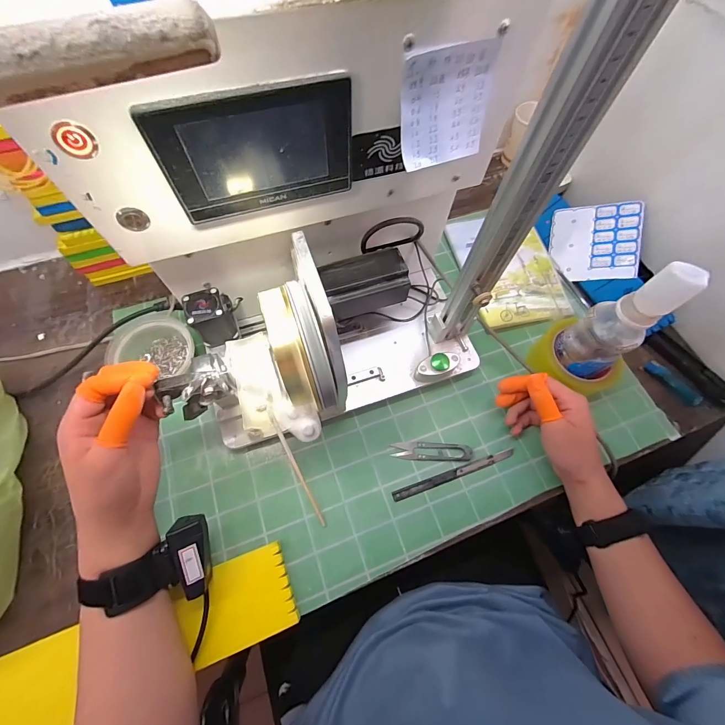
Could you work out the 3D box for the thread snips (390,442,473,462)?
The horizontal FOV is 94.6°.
[{"bbox_3d":[0.088,0.112,0.424,0.099,0.009,0.022,2,66,0],"label":"thread snips"}]

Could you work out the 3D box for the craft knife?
[{"bbox_3d":[0.115,0.138,0.416,0.163,0.004,0.011,-17,68,-9],"label":"craft knife"}]

